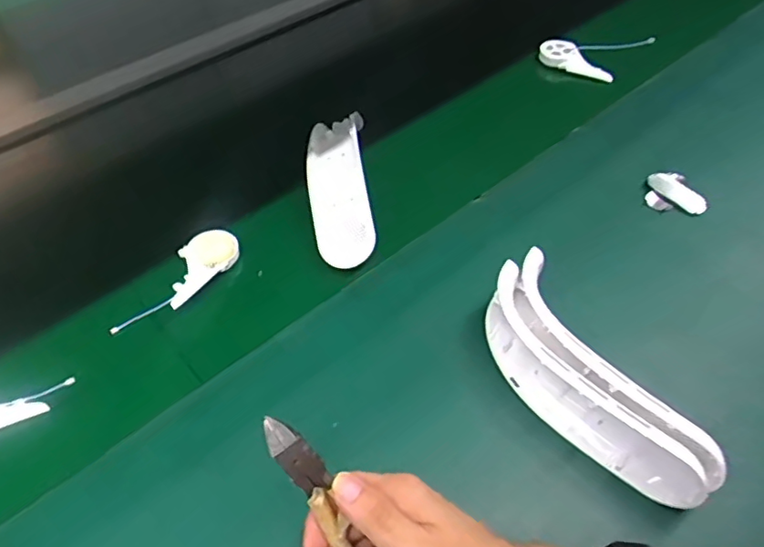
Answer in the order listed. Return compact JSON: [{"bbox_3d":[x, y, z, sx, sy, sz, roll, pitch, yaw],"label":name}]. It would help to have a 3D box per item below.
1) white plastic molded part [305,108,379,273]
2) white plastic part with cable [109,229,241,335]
[{"bbox_3d":[-0.042,-0.094,0.537,0.056,0.045,0.183,-4,52,-4],"label":"white plastic molded part"},{"bbox_3d":[-0.175,0.005,0.477,0.042,0.015,0.128,36,51,8],"label":"white plastic part with cable"}]

